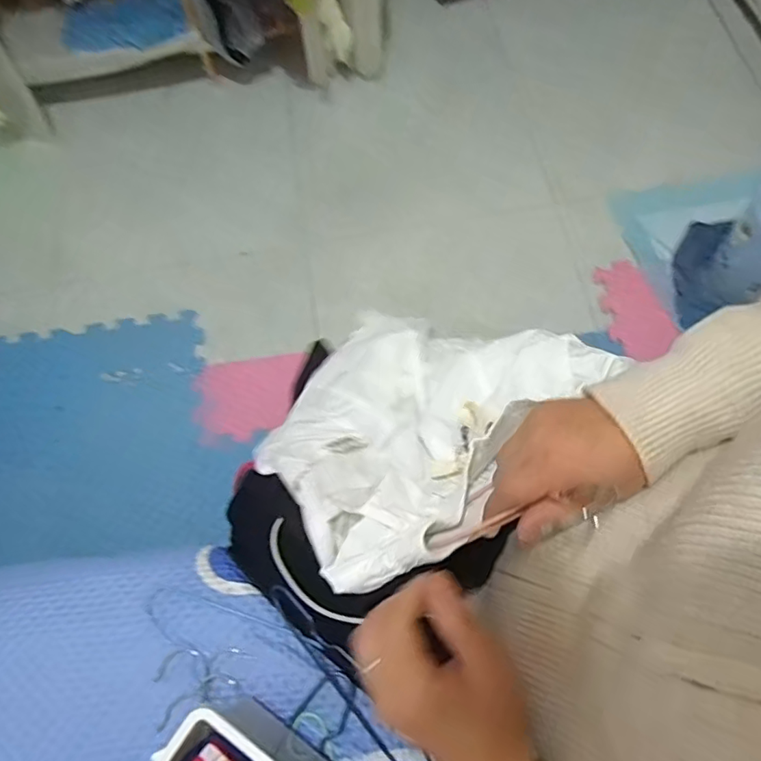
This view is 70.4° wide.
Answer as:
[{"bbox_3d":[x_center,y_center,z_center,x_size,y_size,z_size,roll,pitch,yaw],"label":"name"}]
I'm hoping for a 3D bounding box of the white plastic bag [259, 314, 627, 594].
[{"bbox_3d":[0.025,0.037,0.540,0.301,0.080,0.356,-35,30,-18],"label":"white plastic bag"}]

